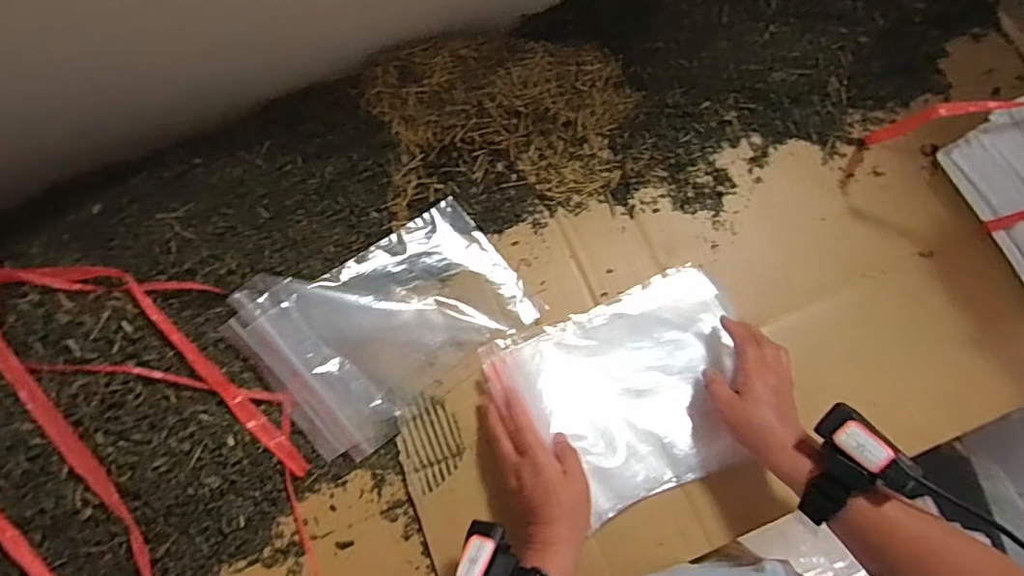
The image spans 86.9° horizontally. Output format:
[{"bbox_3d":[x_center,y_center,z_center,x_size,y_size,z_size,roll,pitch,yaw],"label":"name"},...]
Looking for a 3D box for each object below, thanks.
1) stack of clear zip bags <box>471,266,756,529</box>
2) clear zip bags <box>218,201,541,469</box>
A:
[{"bbox_3d":[0.127,0.101,0.549,0.243,0.031,0.196,-20,74,-11],"label":"stack of clear zip bags"},{"bbox_3d":[-0.123,0.028,0.542,0.266,0.066,0.175,-36,77,-9],"label":"clear zip bags"}]

